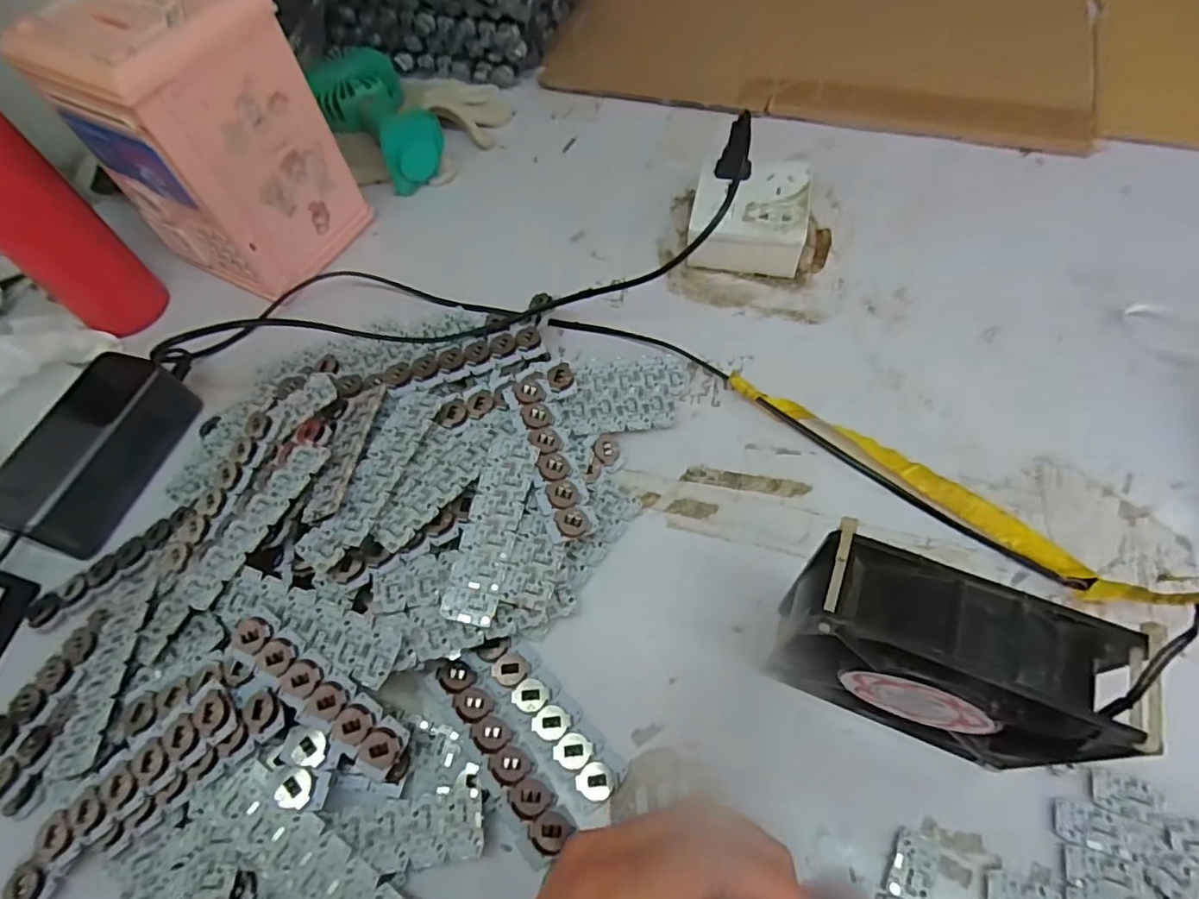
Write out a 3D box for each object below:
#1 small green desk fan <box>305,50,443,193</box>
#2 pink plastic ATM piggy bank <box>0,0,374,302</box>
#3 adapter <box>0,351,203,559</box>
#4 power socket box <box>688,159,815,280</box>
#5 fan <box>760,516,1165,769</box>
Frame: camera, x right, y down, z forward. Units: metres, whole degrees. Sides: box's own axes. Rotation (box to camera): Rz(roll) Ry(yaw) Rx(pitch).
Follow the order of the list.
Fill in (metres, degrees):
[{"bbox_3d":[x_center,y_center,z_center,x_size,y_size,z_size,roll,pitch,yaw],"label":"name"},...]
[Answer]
[{"bbox_3d":[-0.207,-0.309,0.568,0.082,0.061,0.166,-25,61,-10],"label":"small green desk fan"},{"bbox_3d":[-0.285,-0.226,0.453,0.119,0.176,0.118,23,64,17],"label":"pink plastic ATM piggy bank"},{"bbox_3d":[-0.336,-0.003,0.405,0.056,0.040,0.135,12,61,11],"label":"adapter"},{"bbox_3d":[0.117,-0.180,0.481,0.086,0.044,0.093,8,60,9],"label":"power socket box"},{"bbox_3d":[0.150,0.100,0.269,0.113,0.118,0.047,20,63,15],"label":"fan"}]

